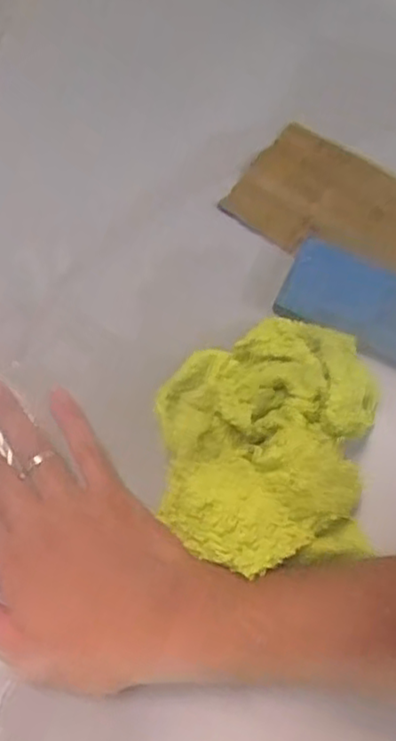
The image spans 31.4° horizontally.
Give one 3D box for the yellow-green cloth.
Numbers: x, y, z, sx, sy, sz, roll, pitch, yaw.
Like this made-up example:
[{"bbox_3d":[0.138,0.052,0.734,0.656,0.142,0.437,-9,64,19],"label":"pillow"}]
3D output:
[{"bbox_3d":[0.038,0.040,0.390,0.121,0.056,0.153,4,60,5],"label":"yellow-green cloth"}]

